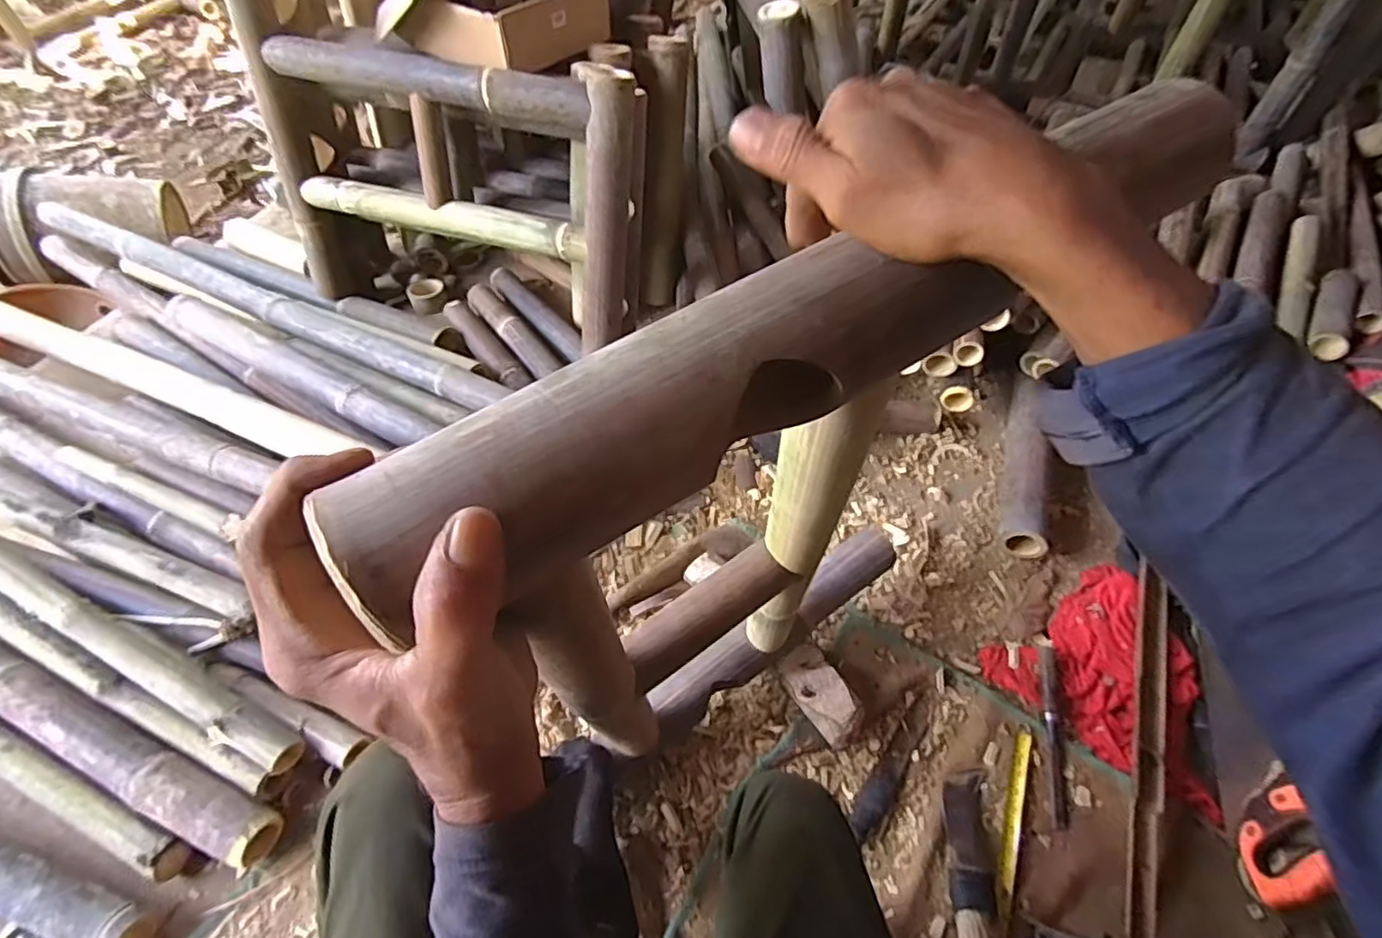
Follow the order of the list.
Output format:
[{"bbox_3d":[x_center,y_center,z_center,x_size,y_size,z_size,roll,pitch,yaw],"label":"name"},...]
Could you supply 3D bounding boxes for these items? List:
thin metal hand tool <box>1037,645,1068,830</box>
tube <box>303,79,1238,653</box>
[{"bbox_3d":[0.509,0.364,0.913,0.024,0.021,0.241,8,54,5],"label":"thin metal hand tool"},{"bbox_3d":[0.098,-0.077,0.305,0.512,0.047,0.063,-29,59,-17],"label":"tube"}]

